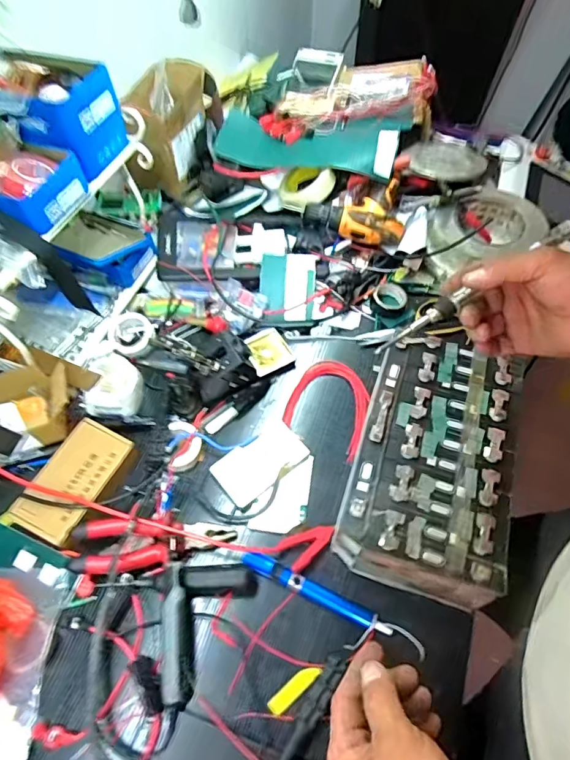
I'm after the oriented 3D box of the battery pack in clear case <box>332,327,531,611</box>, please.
[{"bbox_3d":[0.184,0.102,0.600,0.177,0.107,0.303,16,59,10],"label":"battery pack in clear case"}]

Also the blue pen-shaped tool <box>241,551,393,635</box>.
[{"bbox_3d":[0.035,0.252,0.559,0.186,0.019,0.021,22,60,13],"label":"blue pen-shaped tool"}]

